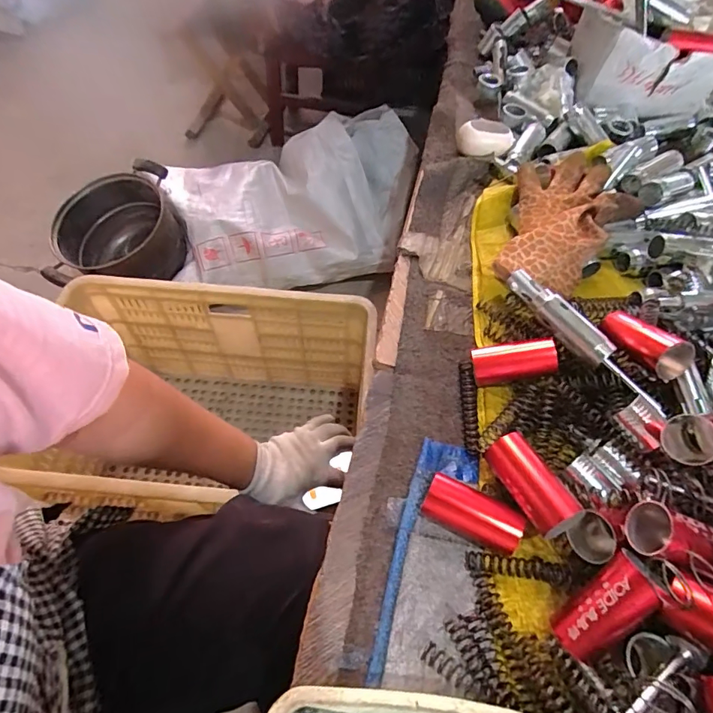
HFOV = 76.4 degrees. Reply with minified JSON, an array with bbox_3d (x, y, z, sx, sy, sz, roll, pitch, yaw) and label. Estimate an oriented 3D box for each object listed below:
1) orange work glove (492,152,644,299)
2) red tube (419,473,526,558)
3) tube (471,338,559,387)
[{"bbox_3d":[0.201,-0.135,0.436,0.115,0.045,0.193,25,60,14],"label":"orange work glove"},{"bbox_3d":[0.074,0.102,0.293,0.061,0.022,0.026,26,60,14],"label":"red tube"},{"bbox_3d":[0.124,0.005,0.356,0.061,0.021,0.025,-10,55,13],"label":"tube"}]

